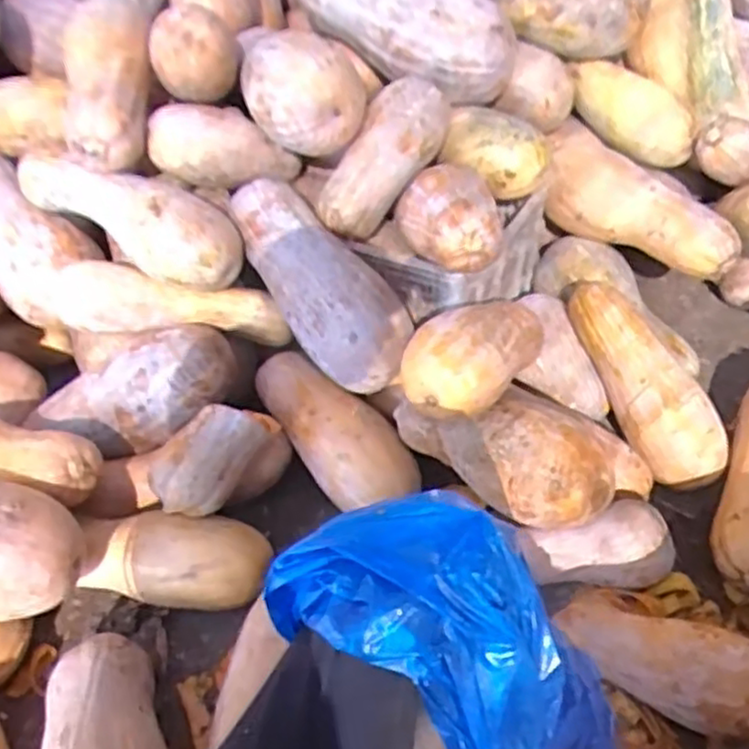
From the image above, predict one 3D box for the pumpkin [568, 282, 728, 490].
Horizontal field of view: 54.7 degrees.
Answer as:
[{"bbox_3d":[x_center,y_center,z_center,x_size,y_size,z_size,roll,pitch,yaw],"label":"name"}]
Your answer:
[{"bbox_3d":[0.394,0.011,1.063,0.113,0.097,0.324,-22,74,-17],"label":"pumpkin"}]

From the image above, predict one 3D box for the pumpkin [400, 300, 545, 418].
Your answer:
[{"bbox_3d":[0.154,-0.032,0.973,0.120,0.116,0.292,29,37,29],"label":"pumpkin"}]

